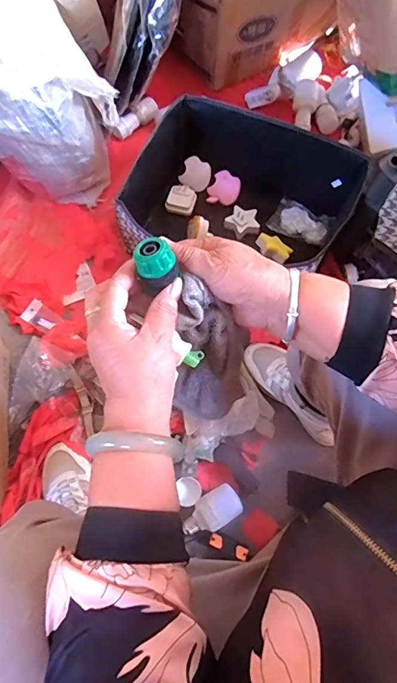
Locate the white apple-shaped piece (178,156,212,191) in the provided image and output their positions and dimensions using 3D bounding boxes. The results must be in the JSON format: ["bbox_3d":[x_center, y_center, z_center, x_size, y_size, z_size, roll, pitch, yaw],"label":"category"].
[{"bbox_3d":[-0.005,-0.384,0.976,0.068,0.008,0.064,27,102,-1],"label":"white apple-shaped piece"}]

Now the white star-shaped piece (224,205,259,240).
[{"bbox_3d":[0.097,-0.269,0.946,0.074,0.031,0.065,-10,71,-6],"label":"white star-shaped piece"}]

